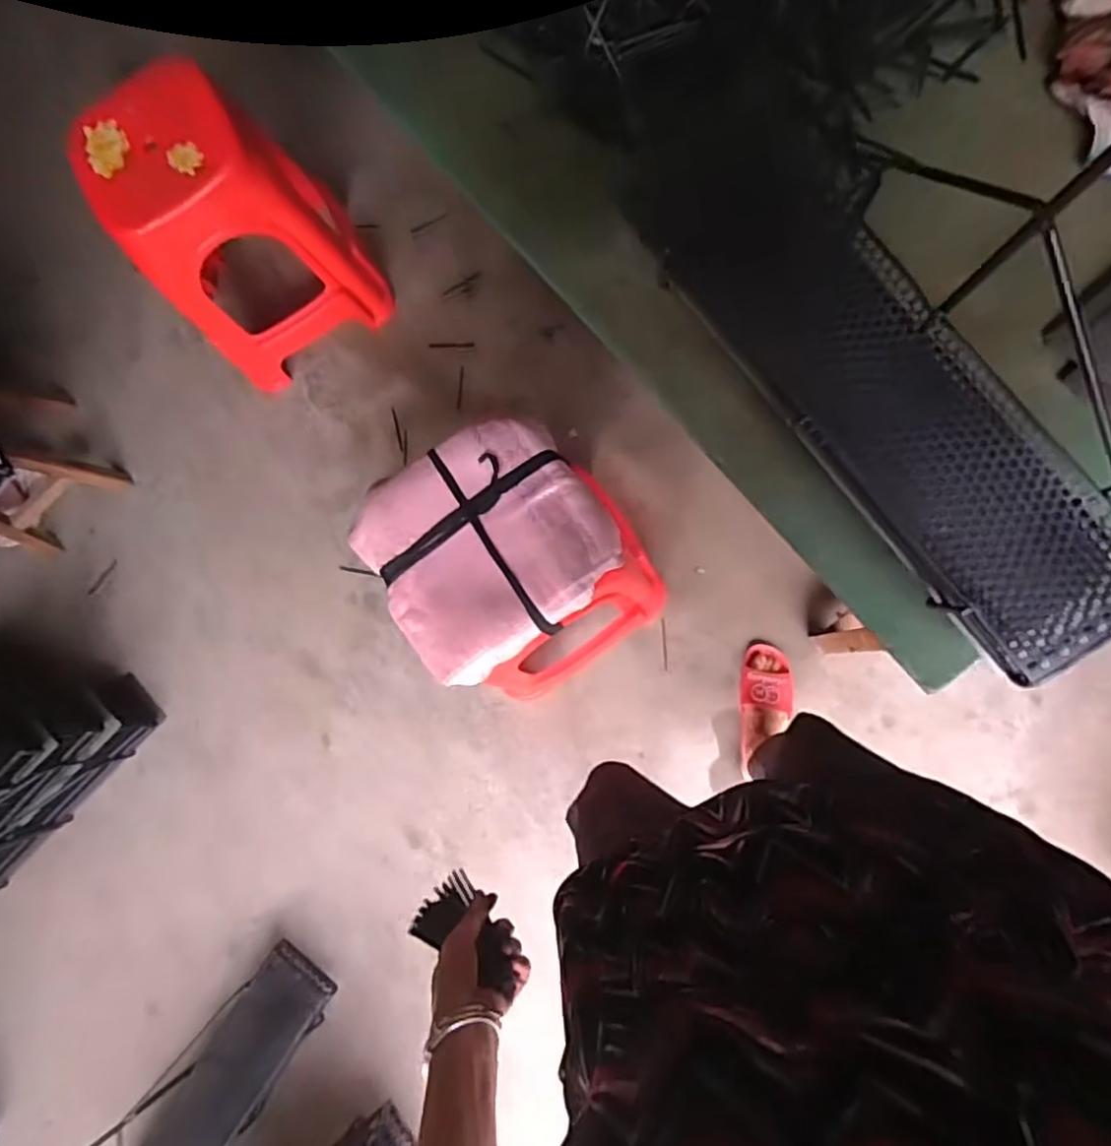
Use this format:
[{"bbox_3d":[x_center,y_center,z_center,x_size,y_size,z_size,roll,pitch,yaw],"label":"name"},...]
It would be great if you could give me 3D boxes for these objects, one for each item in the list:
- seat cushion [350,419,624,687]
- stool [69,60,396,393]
[{"bbox_3d":[-0.098,-0.045,0.924,0.317,0.046,0.303,-33,81,4],"label":"seat cushion"},{"bbox_3d":[-0.602,-0.674,1.310,0.354,0.452,0.338,-29,78,2],"label":"stool"}]

